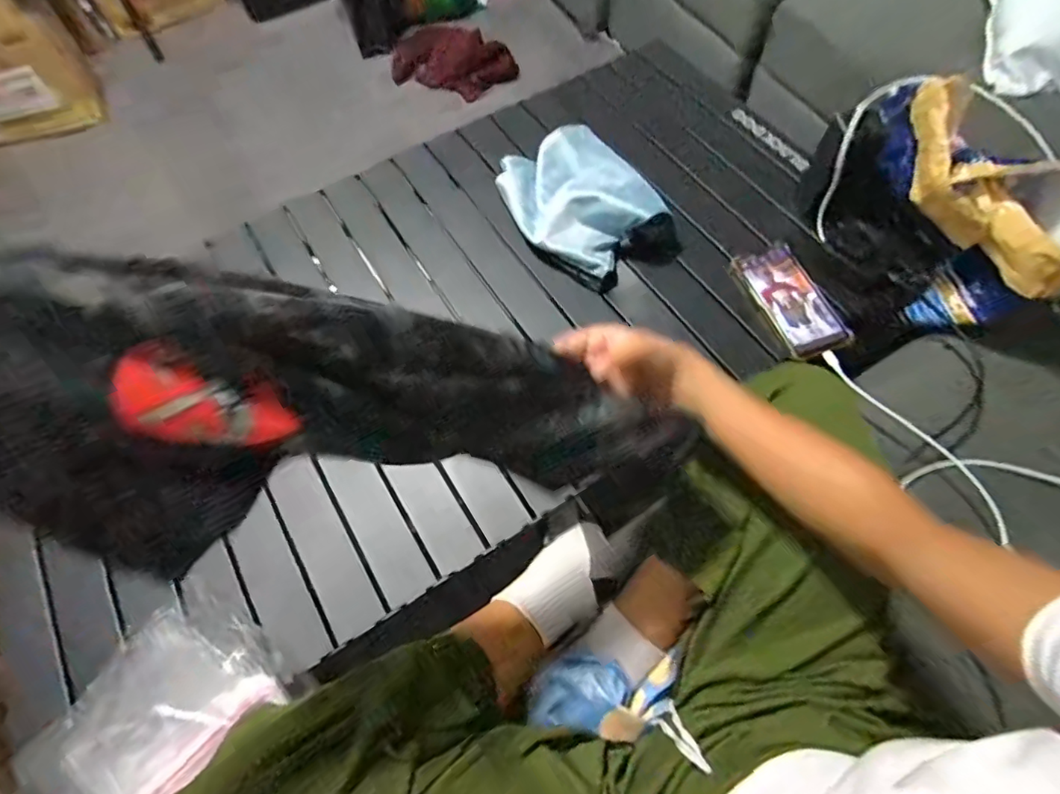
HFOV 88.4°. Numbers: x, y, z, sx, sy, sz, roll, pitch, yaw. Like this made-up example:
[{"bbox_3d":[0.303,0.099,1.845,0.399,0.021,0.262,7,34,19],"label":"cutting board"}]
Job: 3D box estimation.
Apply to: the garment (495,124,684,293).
[{"bbox_3d":[0.074,-0.271,0.742,0.186,0.067,0.252,-23,65,-9],"label":"garment"}]

